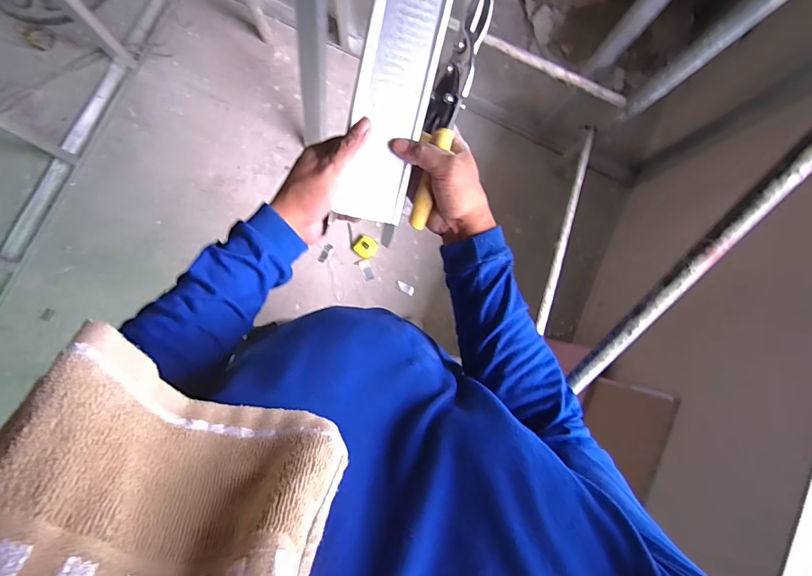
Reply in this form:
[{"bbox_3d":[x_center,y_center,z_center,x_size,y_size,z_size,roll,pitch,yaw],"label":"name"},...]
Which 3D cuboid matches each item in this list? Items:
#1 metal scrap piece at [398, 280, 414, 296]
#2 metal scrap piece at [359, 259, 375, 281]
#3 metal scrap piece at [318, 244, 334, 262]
[{"bbox_3d":[-0.002,0.001,1.383,0.065,0.009,0.031,25,83,-2],"label":"metal scrap piece"},{"bbox_3d":[-0.135,-0.063,1.381,0.038,0.005,0.072,-21,87,-6],"label":"metal scrap piece"},{"bbox_3d":[-0.275,-0.119,1.375,0.034,0.007,0.068,25,83,-2],"label":"metal scrap piece"}]

